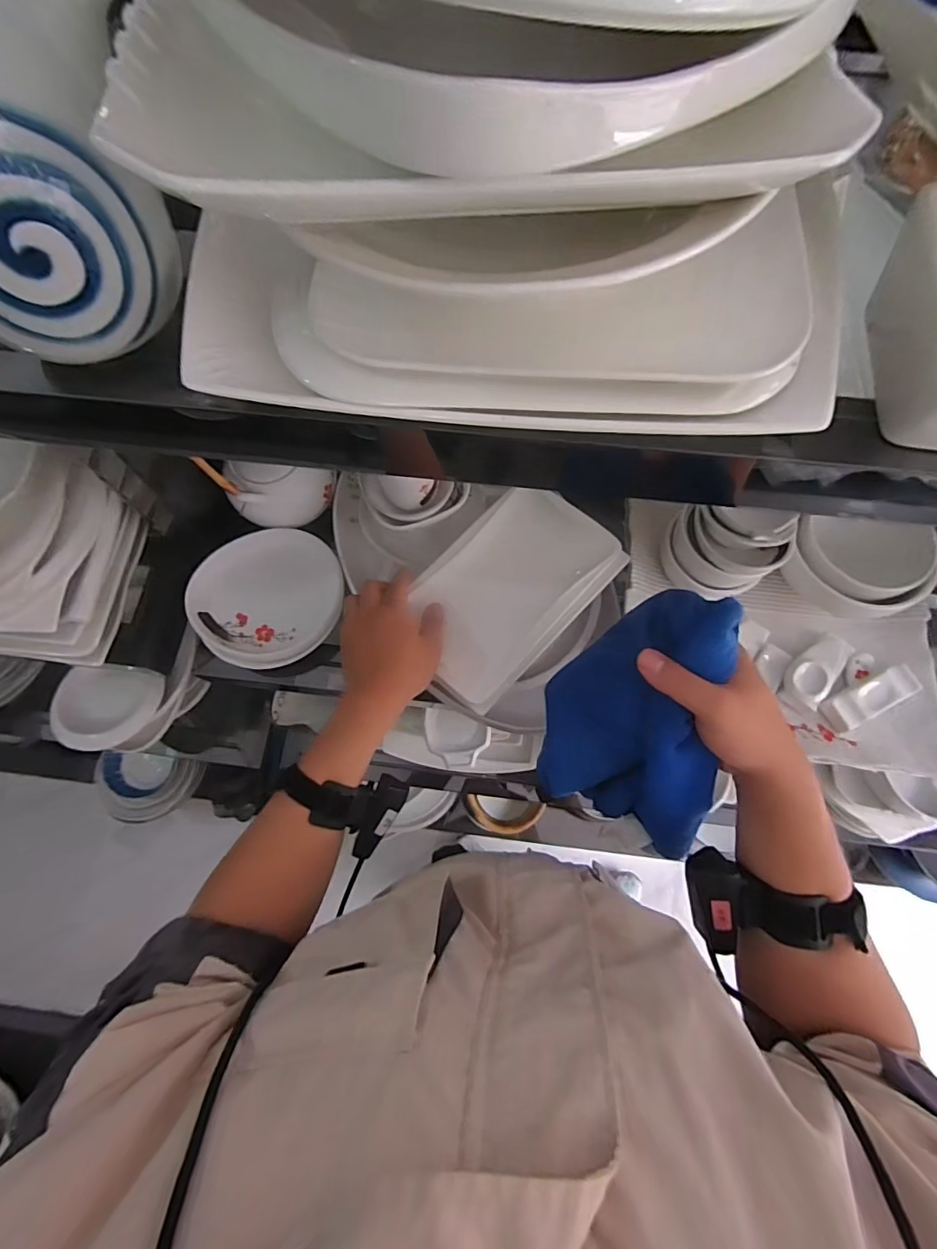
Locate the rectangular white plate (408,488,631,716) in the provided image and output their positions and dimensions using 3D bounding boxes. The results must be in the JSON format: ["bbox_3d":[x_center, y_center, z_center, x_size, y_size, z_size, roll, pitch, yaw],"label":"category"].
[{"bbox_3d":[0.042,-0.043,0.536,0.147,0.037,0.246,42,77,13],"label":"rectangular white plate"}]

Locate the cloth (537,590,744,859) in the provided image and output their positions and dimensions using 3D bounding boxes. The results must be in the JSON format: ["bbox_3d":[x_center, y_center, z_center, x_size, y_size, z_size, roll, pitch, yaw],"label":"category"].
[{"bbox_3d":[0.128,0.078,0.399,0.132,0.069,0.209,9,100,30],"label":"cloth"}]

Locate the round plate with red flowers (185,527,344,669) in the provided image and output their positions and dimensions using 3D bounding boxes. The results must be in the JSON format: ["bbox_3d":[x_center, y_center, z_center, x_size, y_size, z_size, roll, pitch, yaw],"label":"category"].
[{"bbox_3d":[-0.234,-0.031,0.591,0.176,0.036,0.152,-12,72,-4],"label":"round plate with red flowers"}]

